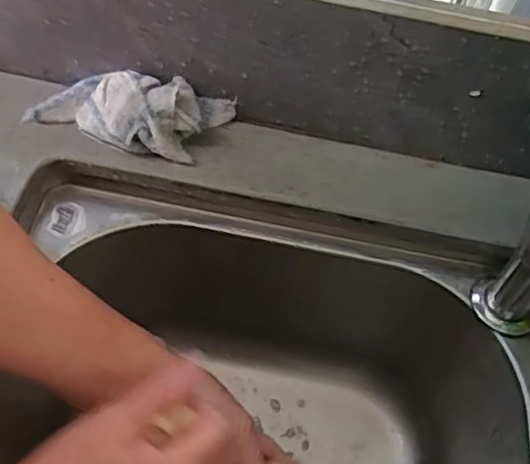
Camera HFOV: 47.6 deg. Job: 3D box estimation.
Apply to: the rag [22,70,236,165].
[{"bbox_3d":[-0.097,-0.084,0.420,0.142,0.038,0.054,10,55,1],"label":"rag"}]

